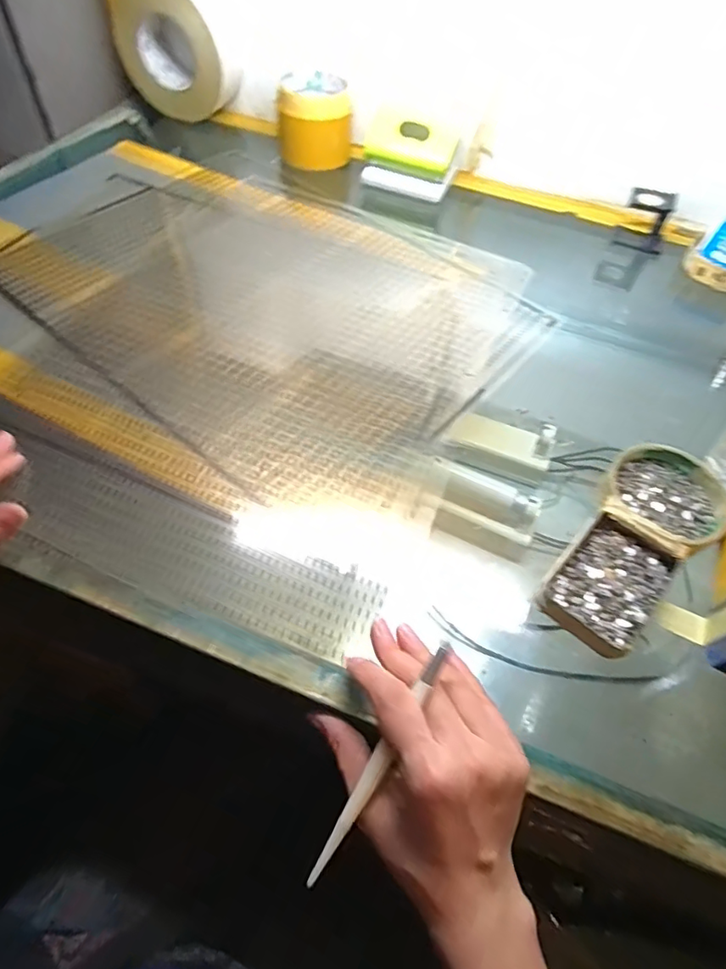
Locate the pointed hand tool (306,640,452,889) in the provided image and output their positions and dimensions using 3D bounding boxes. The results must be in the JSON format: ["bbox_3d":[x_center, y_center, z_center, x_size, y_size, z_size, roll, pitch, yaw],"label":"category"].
[{"bbox_3d":[0.008,0.142,0.276,0.007,0.004,0.139,29,86,16],"label":"pointed hand tool"}]

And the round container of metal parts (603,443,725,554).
[{"bbox_3d":[0.215,0.008,0.381,0.080,0.012,0.078,2,55,-3],"label":"round container of metal parts"}]

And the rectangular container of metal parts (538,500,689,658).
[{"bbox_3d":[0.161,0.059,0.347,0.060,0.015,0.096,38,60,21],"label":"rectangular container of metal parts"}]

